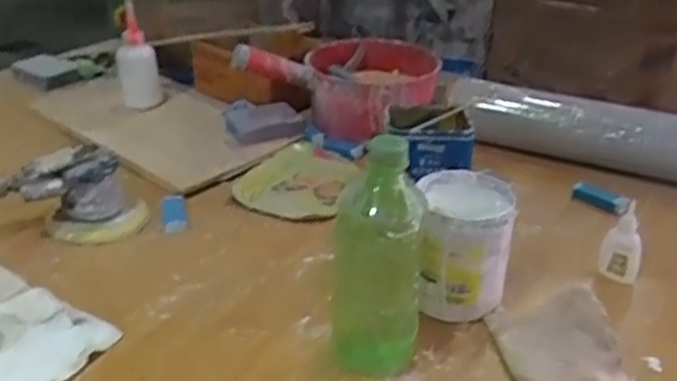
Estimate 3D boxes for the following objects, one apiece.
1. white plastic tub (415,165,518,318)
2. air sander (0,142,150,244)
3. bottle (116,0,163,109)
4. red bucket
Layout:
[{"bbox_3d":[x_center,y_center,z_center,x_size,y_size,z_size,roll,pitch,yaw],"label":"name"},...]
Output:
[{"bbox_3d":[0.121,0.056,0.703,0.088,0.126,0.085,2,30,-1],"label":"white plastic tub"},{"bbox_3d":[-0.315,0.004,0.793,0.191,0.084,0.109,-13,33,-26],"label":"air sander"},{"bbox_3d":[-0.303,-0.202,1.060,0.060,0.144,0.056,-5,29,-14],"label":"bottle"},{"bbox_3d":[0.052,-0.154,1.060,0.182,0.118,0.196,2,30,-1],"label":"red bucket"}]

